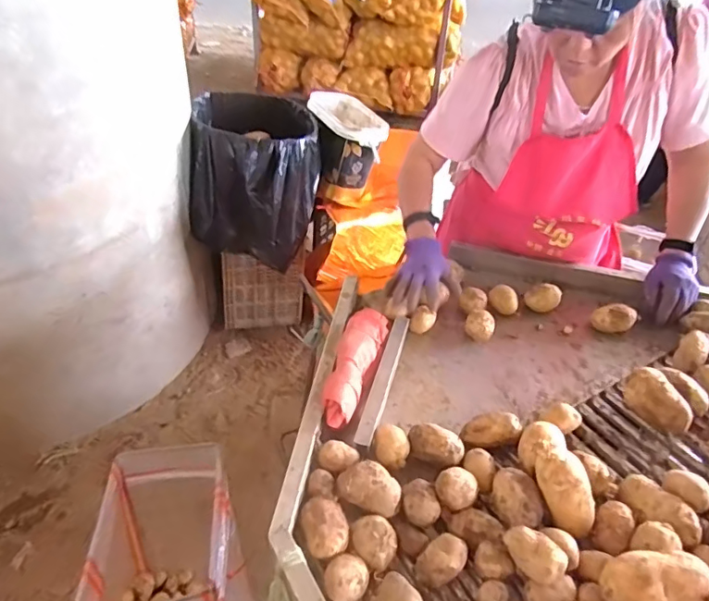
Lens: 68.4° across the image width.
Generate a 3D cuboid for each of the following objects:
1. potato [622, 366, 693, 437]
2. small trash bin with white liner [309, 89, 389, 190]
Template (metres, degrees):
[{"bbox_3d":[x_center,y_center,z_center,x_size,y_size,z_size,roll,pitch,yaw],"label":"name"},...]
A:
[{"bbox_3d":[0.486,0.160,0.836,0.060,0.061,0.109,-16,45,-22],"label":"potato"},{"bbox_3d":[-0.032,-0.572,1.849,0.247,0.225,0.318,-6,42,-12],"label":"small trash bin with white liner"}]

